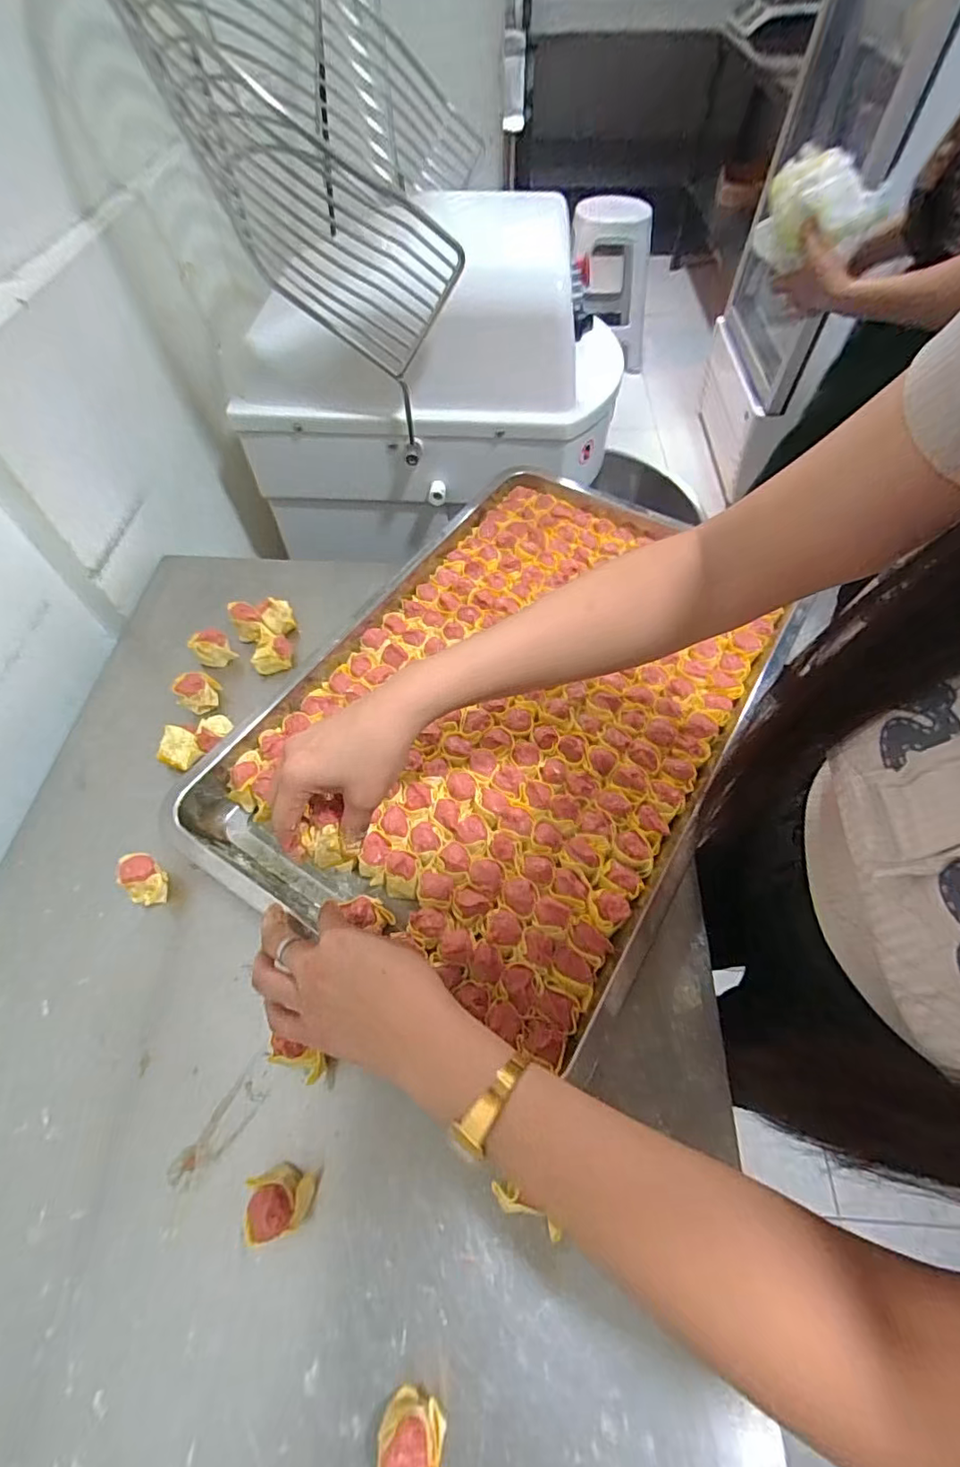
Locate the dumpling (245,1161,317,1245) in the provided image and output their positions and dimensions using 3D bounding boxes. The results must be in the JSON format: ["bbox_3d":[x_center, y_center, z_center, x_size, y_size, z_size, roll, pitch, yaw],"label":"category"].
[{"bbox_3d":[-0.127,0.294,0.349,0.035,0.040,0.034,0,57,0],"label":"dumpling"}]

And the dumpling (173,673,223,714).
[{"bbox_3d":[-0.286,-0.040,0.568,0.040,0.039,0.037,-35,63,-20],"label":"dumpling"}]

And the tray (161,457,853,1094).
[{"bbox_3d":[0.040,-0.034,0.542,0.390,0.049,0.563,31,64,17],"label":"tray"}]

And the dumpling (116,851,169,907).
[{"bbox_3d":[-0.280,0.122,0.463,0.044,0.038,0.031,31,62,18],"label":"dumpling"}]

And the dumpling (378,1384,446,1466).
[{"bbox_3d":[-0.036,0.381,0.297,0.034,0.033,0.034,-1,57,0],"label":"dumpling"}]

